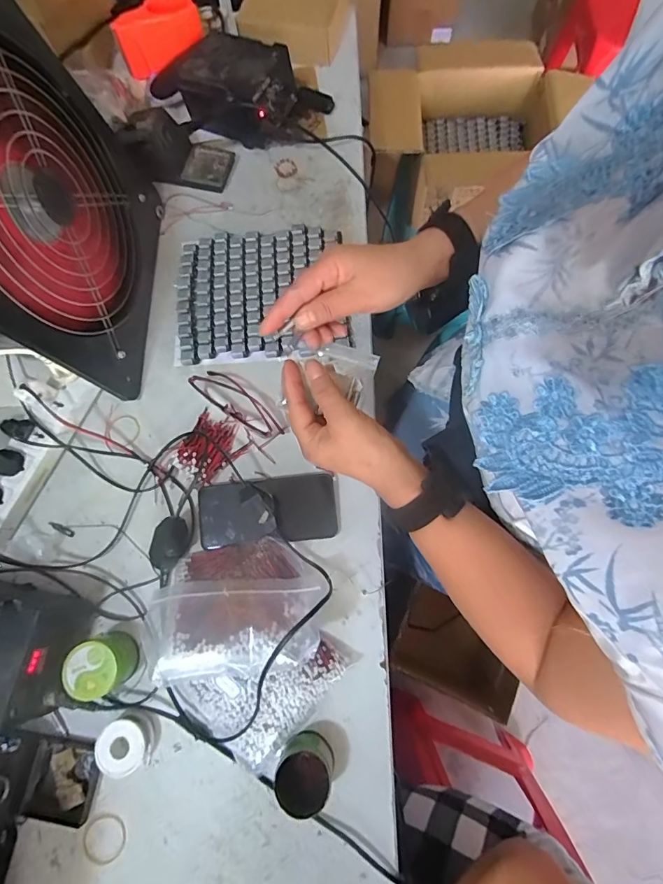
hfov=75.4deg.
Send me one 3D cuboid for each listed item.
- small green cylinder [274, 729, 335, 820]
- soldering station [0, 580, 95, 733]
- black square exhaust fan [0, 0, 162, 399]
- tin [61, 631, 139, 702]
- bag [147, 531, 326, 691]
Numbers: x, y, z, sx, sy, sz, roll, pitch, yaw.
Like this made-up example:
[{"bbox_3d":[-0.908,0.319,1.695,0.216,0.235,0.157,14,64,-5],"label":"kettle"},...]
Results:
[{"bbox_3d":[-0.027,0.339,0.443,0.055,0.056,0.056,0,74,1],"label":"small green cylinder"},{"bbox_3d":[-0.361,0.216,0.464,0.146,0.089,0.117,14,75,5],"label":"soldering station"},{"bbox_3d":[-0.368,-0.260,0.466,0.209,0.335,0.345,-3,74,0],"label":"black square exhaust fan"},{"bbox_3d":[-0.254,0.245,0.472,0.059,0.052,0.056,0,74,1],"label":"tin"},{"bbox_3d":[-0.096,0.175,0.466,0.178,0.098,0.132,-13,74,-3],"label":"bag"}]

